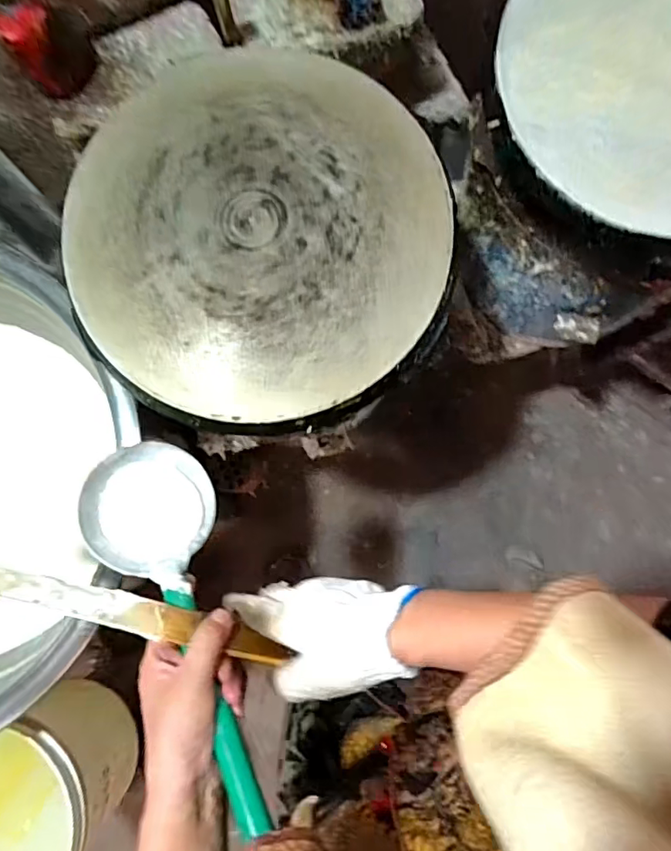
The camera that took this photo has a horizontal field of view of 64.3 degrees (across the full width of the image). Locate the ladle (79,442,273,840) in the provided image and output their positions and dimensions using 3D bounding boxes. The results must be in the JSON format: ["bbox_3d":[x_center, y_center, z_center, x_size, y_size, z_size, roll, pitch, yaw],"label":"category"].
[{"bbox_3d":[-0.119,0.152,0.426,0.102,0.059,0.302,-26,66,-3],"label":"ladle"}]

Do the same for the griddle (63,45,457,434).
[{"bbox_3d":[-0.074,-0.192,0.530,0.362,0.041,0.376,0,81,1],"label":"griddle"}]

